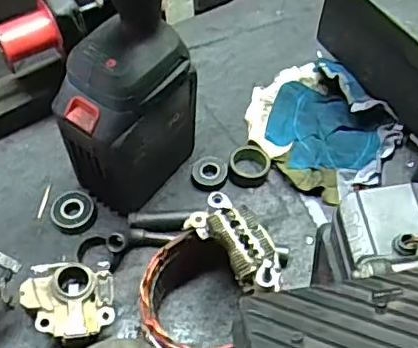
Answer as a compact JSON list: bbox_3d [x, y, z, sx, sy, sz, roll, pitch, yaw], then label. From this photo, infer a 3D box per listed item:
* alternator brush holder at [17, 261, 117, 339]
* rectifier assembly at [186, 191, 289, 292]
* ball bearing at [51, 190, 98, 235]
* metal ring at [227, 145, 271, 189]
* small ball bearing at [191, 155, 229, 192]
[{"bbox_3d":[-0.118,0.110,0.505,0.073,0.036,0.060,8,57,8],"label":"alternator brush holder"},{"bbox_3d":[0.025,0.052,0.454,0.043,0.024,0.092,-32,60,-18],"label":"rectifier assembly"},{"bbox_3d":[-0.129,0.036,0.568,0.040,0.016,0.041,-1,56,2],"label":"ball bearing"},{"bbox_3d":[0.041,-0.010,0.589,0.039,0.020,0.045,11,57,10],"label":"metal ring"},{"bbox_3d":[0.000,-0.001,0.587,0.035,0.012,0.038,-1,56,2],"label":"small ball bearing"}]

